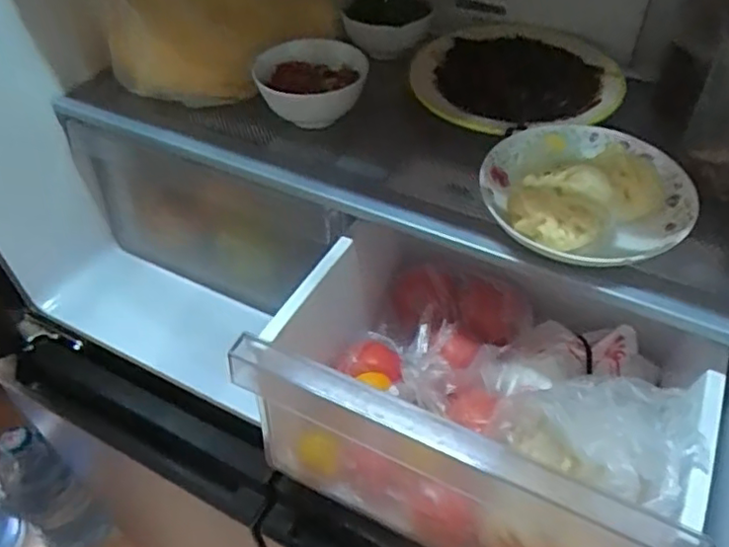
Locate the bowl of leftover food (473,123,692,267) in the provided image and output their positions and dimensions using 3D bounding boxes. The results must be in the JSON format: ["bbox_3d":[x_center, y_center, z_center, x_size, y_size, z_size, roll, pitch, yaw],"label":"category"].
[{"bbox_3d":[0.185,-0.077,0.510,0.164,0.055,0.166,-1,49,2],"label":"bowl of leftover food"}]

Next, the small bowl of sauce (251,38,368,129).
[{"bbox_3d":[-0.056,-0.190,0.625,0.111,0.057,0.101,-1,49,2],"label":"small bowl of sauce"}]

